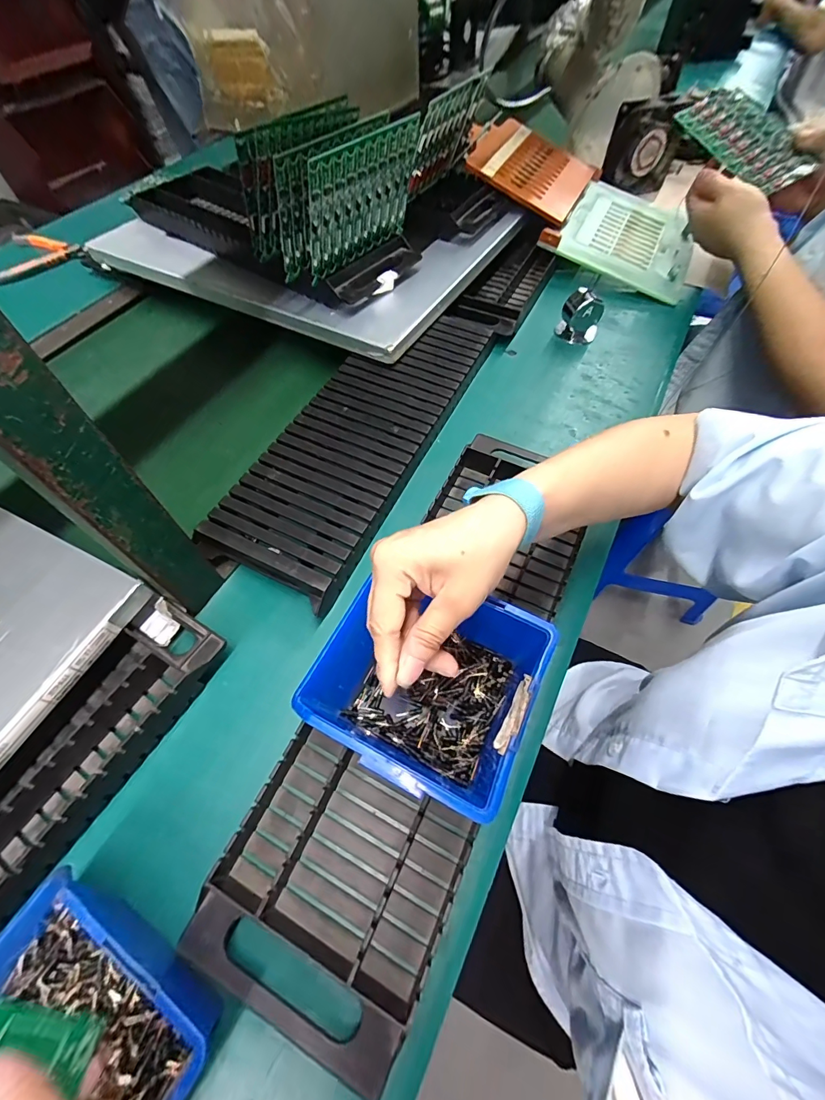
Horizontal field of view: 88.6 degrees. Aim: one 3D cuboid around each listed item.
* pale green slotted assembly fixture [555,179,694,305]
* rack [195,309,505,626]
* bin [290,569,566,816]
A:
[{"bbox_3d":[0.347,-0.501,0.670,0.195,0.019,0.265,25,66,0],"label":"pale green slotted assembly fixture"},{"bbox_3d":[-0.039,-0.140,0.464,0.138,0.038,0.422,23,61,13],"label":"rack"},{"bbox_3d":[0.007,0.082,0.278,0.131,0.061,0.118,24,62,13],"label":"bin"}]

